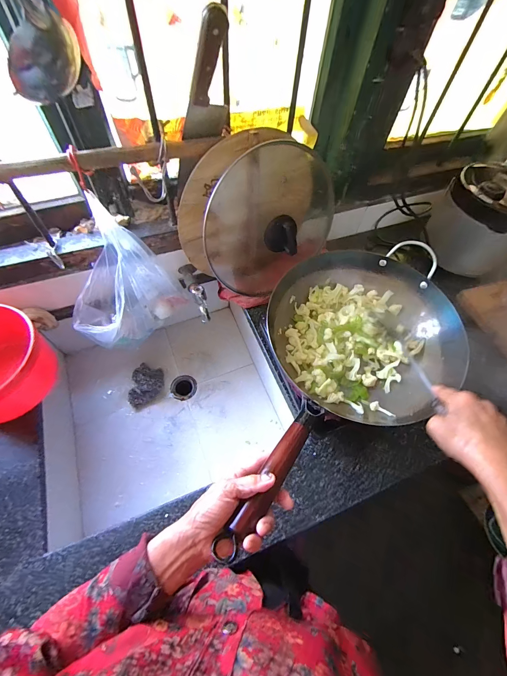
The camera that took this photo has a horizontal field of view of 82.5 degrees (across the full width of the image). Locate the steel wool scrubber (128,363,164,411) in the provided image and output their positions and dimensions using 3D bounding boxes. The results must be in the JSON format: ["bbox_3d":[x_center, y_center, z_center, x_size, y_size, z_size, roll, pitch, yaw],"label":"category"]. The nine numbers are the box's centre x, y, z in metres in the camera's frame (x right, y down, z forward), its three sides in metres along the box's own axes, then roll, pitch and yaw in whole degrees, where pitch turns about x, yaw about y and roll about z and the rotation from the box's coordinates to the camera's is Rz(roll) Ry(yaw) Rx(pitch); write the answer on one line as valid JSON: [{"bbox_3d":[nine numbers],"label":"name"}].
[{"bbox_3d":[-0.280,0.126,0.738,0.077,0.060,0.099,8,59,1],"label":"steel wool scrubber"}]

